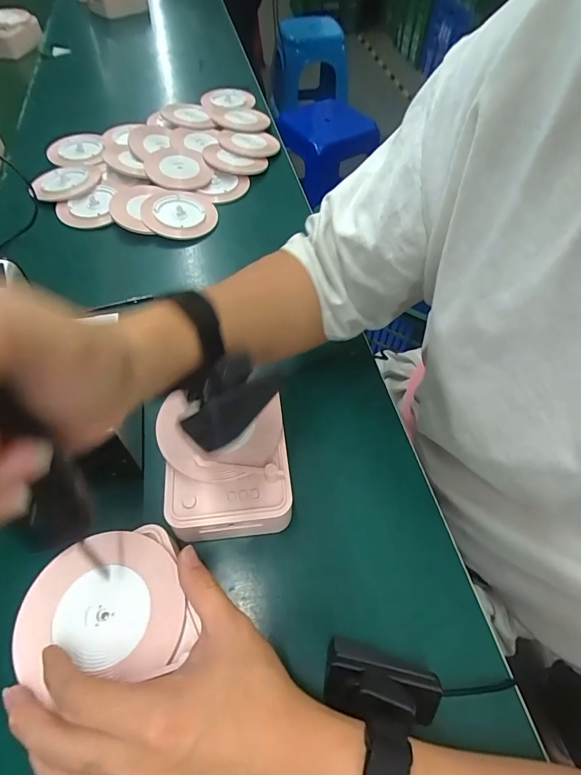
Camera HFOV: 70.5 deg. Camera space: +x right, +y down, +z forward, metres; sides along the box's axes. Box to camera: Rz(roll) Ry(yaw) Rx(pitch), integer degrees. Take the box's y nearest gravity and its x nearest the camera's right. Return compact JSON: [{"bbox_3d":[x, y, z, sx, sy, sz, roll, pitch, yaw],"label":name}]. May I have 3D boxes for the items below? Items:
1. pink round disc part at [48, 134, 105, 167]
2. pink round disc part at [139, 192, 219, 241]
[{"bbox_3d":[-0.348,-0.382,0.663,0.088,0.016,0.088,-11,57,-9],"label":"pink round disc part"},{"bbox_3d":[-0.154,-0.244,0.575,0.099,0.008,0.097,7,57,-11],"label":"pink round disc part"}]

